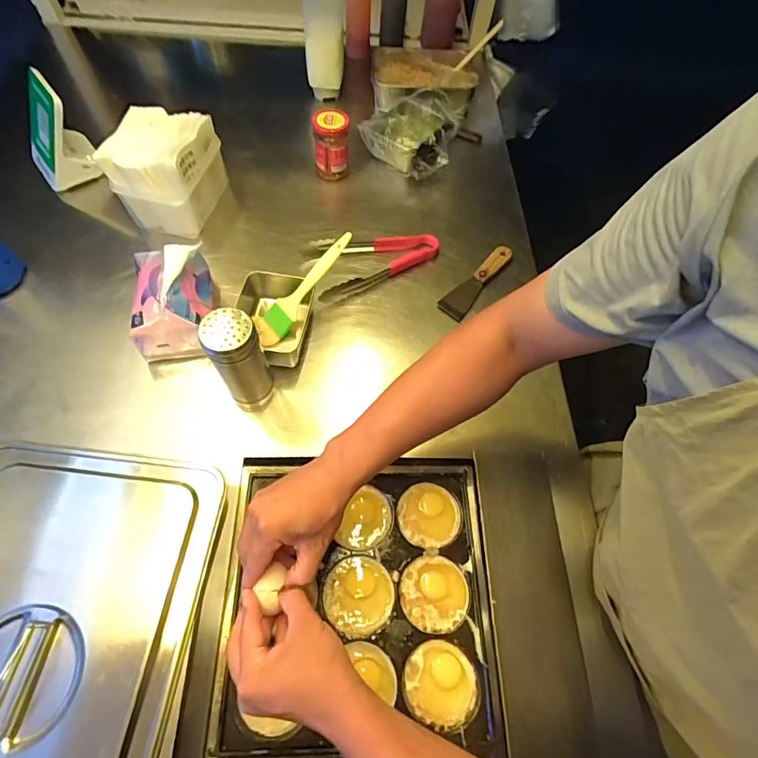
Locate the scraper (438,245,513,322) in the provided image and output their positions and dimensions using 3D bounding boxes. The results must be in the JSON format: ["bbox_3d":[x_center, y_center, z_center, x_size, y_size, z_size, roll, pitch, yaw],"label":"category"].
[{"bbox_3d":[0.169,-0.173,0.722,0.042,0.020,0.179,35,66,15],"label":"scraper"}]

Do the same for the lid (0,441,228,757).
[{"bbox_3d":[-0.345,0.283,0.410,0.286,0.034,0.429,8,61,-4],"label":"lid"}]

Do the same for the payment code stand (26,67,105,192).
[{"bbox_3d":[-0.560,-0.416,0.721,0.094,0.138,0.109,-30,68,-17],"label":"payment code stand"}]

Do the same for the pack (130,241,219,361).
[{"bbox_3d":[-0.301,-0.113,0.622,0.097,0.092,0.151,-7,63,-7],"label":"pack"}]

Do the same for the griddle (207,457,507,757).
[{"bbox_3d":[-0.022,0.367,0.440,0.300,0.041,0.575,1,62,-2],"label":"griddle"}]

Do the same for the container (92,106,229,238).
[{"bbox_3d":[-0.348,-0.343,0.711,0.119,0.145,0.152,12,62,3],"label":"container"}]

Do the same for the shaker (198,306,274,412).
[{"bbox_3d":[-0.178,-0.020,0.549,0.060,0.156,0.057,1,62,-2],"label":"shaker"}]

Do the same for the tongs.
[{"bbox_3d":[-0.001,-0.202,0.719,0.222,0.033,0.108,-15,64,-10],"label":"tongs"}]

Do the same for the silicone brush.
[{"bbox_3d":[-0.113,-0.136,0.644,0.204,0.036,0.052,-47,71,10],"label":"silicone brush"}]

